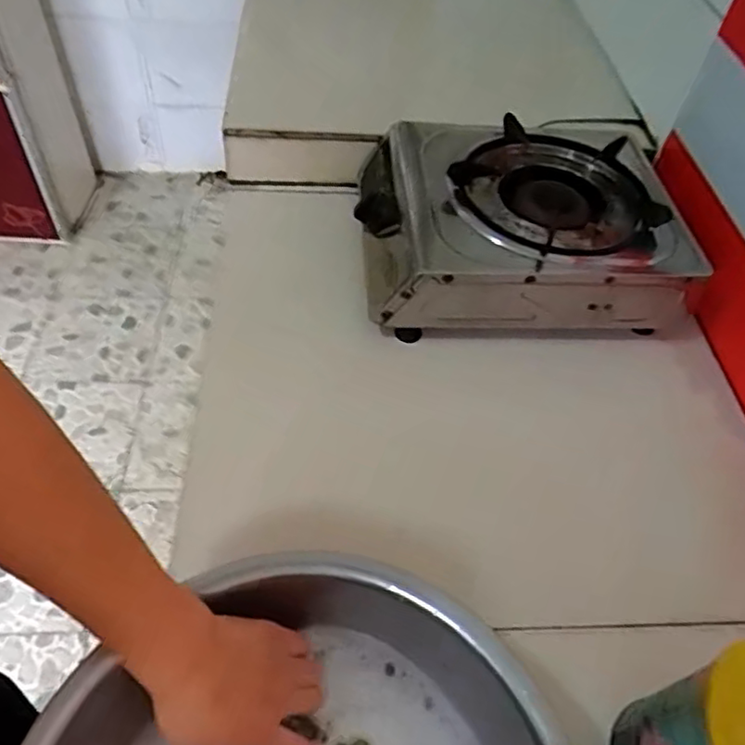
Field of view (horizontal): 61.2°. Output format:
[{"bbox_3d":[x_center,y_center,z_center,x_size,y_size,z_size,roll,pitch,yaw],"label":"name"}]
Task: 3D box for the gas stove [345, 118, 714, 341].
[{"bbox_3d":[0.172,-0.193,0.793,0.370,0.110,0.309,-1,51,-7],"label":"gas stove"}]

